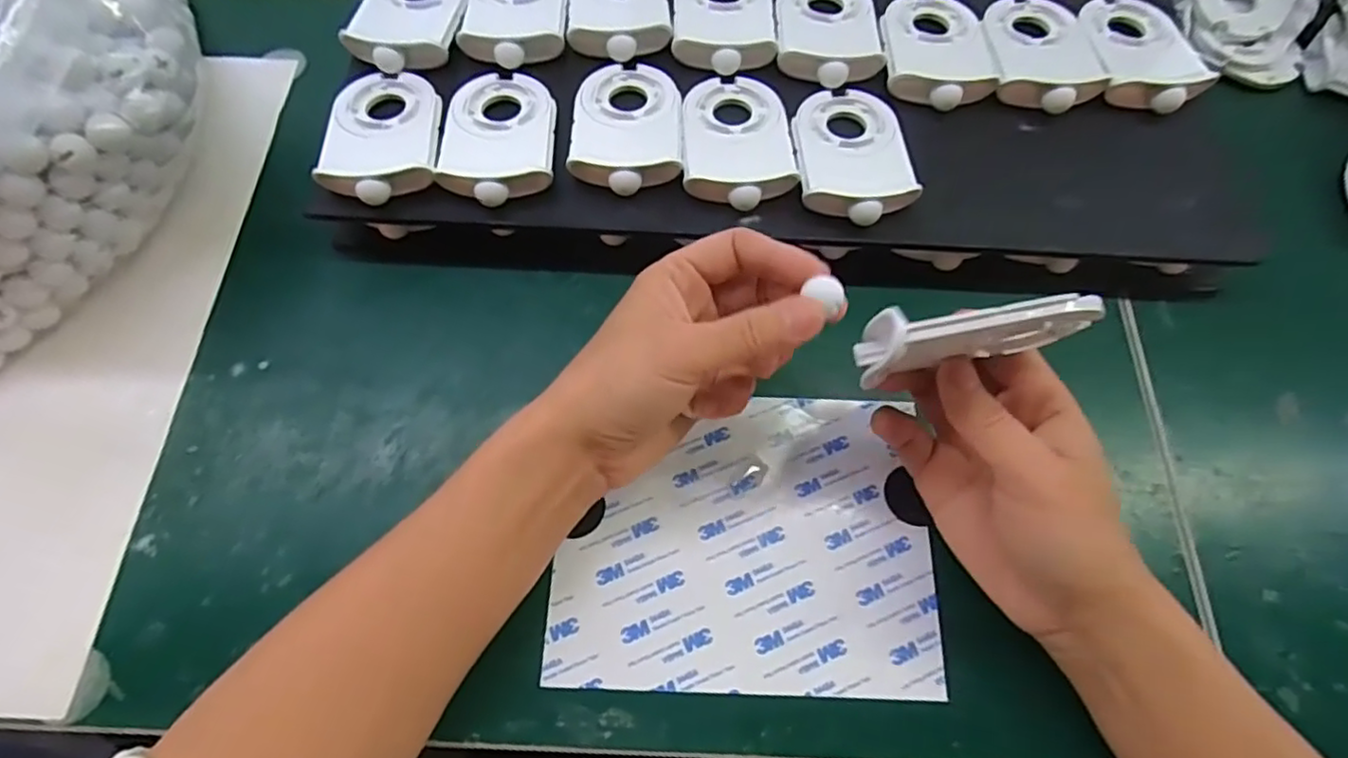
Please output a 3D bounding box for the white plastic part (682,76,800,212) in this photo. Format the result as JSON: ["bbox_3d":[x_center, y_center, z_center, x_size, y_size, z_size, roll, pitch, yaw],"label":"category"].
[{"bbox_3d":[0.034,-0.130,0.350,0.057,0.010,0.090,-1,67,0],"label":"white plastic part"}]

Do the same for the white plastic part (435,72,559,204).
[{"bbox_3d":[-0.094,-0.133,0.350,0.058,0.010,0.091,-1,67,-1],"label":"white plastic part"}]

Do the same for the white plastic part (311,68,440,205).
[{"bbox_3d":[-0.154,-0.133,0.346,0.057,0.014,0.089,-6,67,-3],"label":"white plastic part"}]

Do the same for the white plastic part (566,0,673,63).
[{"bbox_3d":[-0.032,-0.222,0.384,0.057,0.013,0.085,-1,67,-1],"label":"white plastic part"}]

